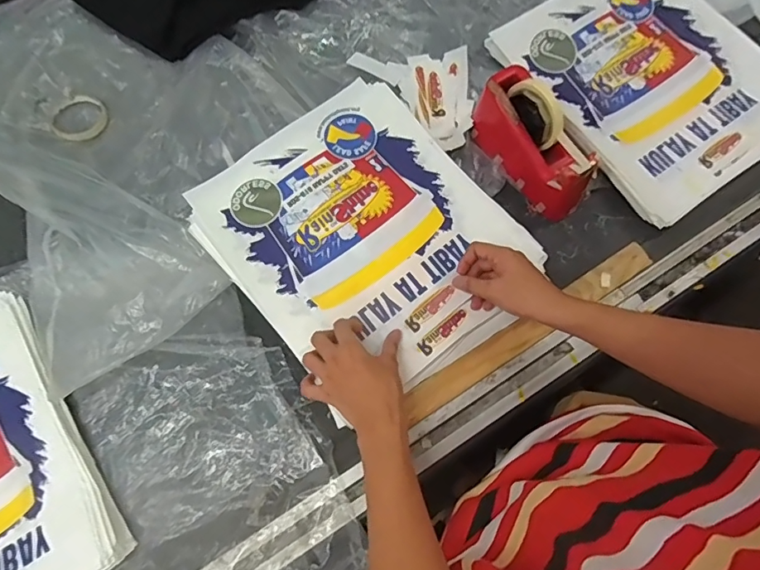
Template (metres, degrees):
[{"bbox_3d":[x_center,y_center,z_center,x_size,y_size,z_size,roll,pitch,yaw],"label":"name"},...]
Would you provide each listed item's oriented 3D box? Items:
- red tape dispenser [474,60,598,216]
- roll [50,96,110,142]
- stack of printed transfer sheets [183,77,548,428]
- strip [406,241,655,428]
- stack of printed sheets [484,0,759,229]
[{"bbox_3d":[0.214,-0.197,0.665,0.074,0.114,0.204,-27,76,-7],"label":"red tape dispenser"},{"bbox_3d":[-0.477,-0.264,0.752,0.080,0.013,0.083,0,71,1],"label":"roll"},{"bbox_3d":[-0.023,-0.068,0.651,0.345,0.031,0.410,-38,74,-11],"label":"stack of printed transfer sheets"},{"bbox_3d":[0.195,0.057,0.618,0.384,0.020,0.037,-31,73,-9],"label":"strip"},{"bbox_3d":[0.421,-0.330,0.730,0.344,0.037,0.403,-33,73,-10],"label":"stack of printed sheets"}]

